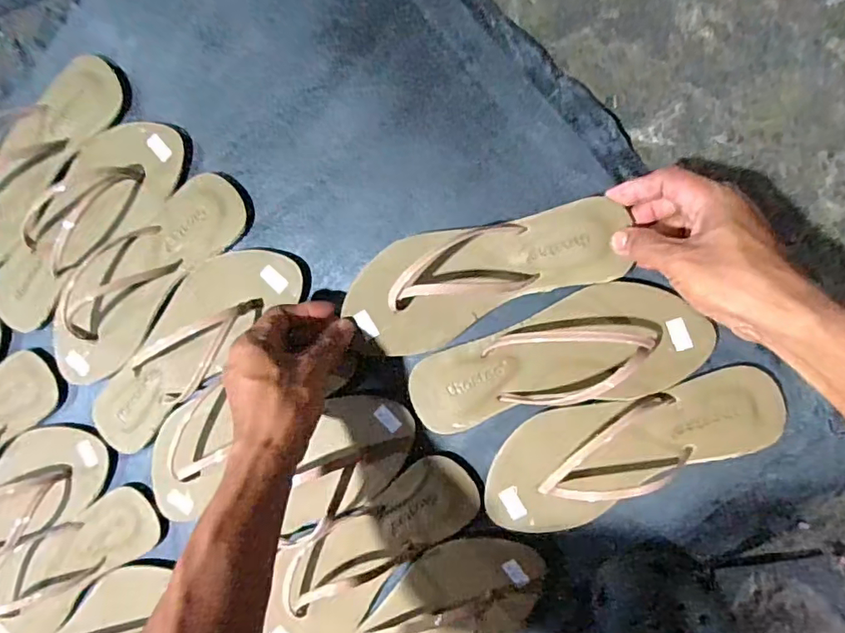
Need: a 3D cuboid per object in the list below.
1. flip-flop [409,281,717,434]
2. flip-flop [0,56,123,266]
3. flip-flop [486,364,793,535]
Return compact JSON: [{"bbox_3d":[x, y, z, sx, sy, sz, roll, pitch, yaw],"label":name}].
[{"bbox_3d":[0.104,0.032,0.413,0.235,0.027,0.088,-13,91,9],"label":"flip-flop"},{"bbox_3d":[-0.369,-0.144,0.486,0.084,0.027,0.229,39,98,5],"label":"flip-flop"},{"bbox_3d":[0.160,0.103,0.414,0.233,0.025,0.086,-25,89,9],"label":"flip-flop"}]

